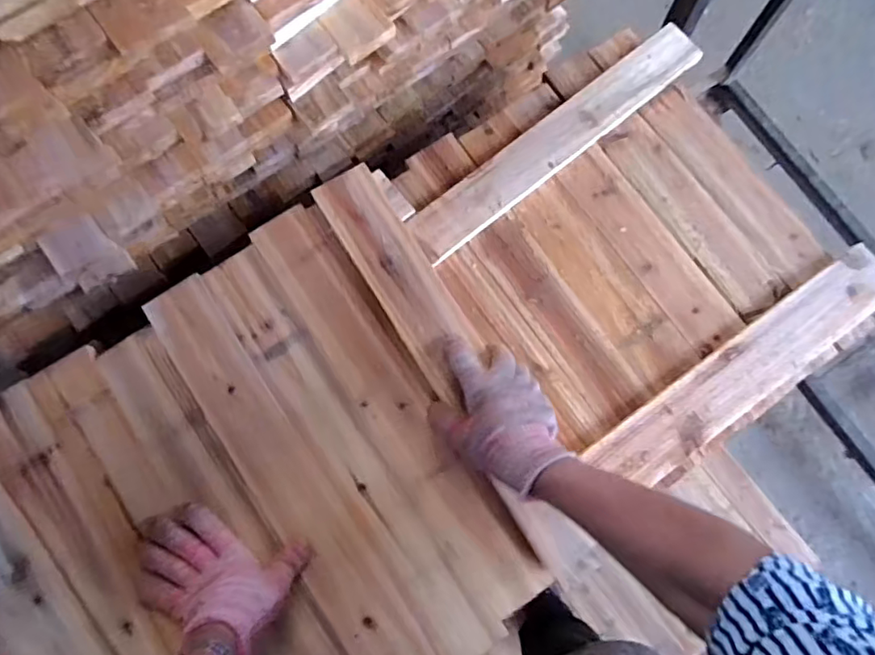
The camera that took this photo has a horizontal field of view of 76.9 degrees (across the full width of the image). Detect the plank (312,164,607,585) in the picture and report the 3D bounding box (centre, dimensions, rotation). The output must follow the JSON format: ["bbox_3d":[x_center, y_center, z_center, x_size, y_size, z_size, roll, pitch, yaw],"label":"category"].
[{"bbox_3d":[0.014,0.040,0.602,0.074,0.022,0.502,-29,80,-8],"label":"plank"}]

